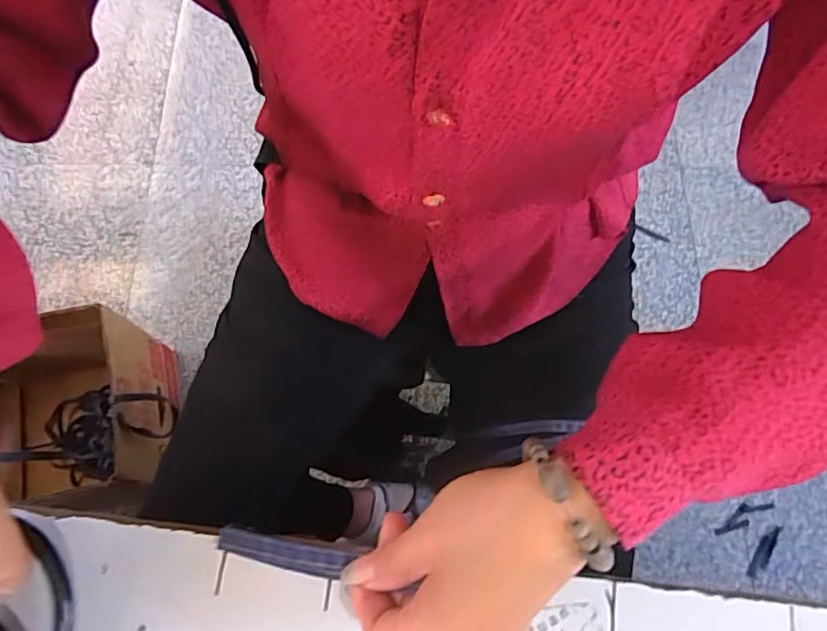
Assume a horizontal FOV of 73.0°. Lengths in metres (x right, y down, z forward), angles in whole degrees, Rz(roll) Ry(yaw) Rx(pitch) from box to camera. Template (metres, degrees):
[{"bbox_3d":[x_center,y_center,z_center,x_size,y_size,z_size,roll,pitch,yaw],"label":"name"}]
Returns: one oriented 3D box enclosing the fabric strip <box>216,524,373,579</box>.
[{"bbox_3d":[-0.064,0.122,0.287,0.073,0.008,0.016,9,70,4],"label":"fabric strip"}]

